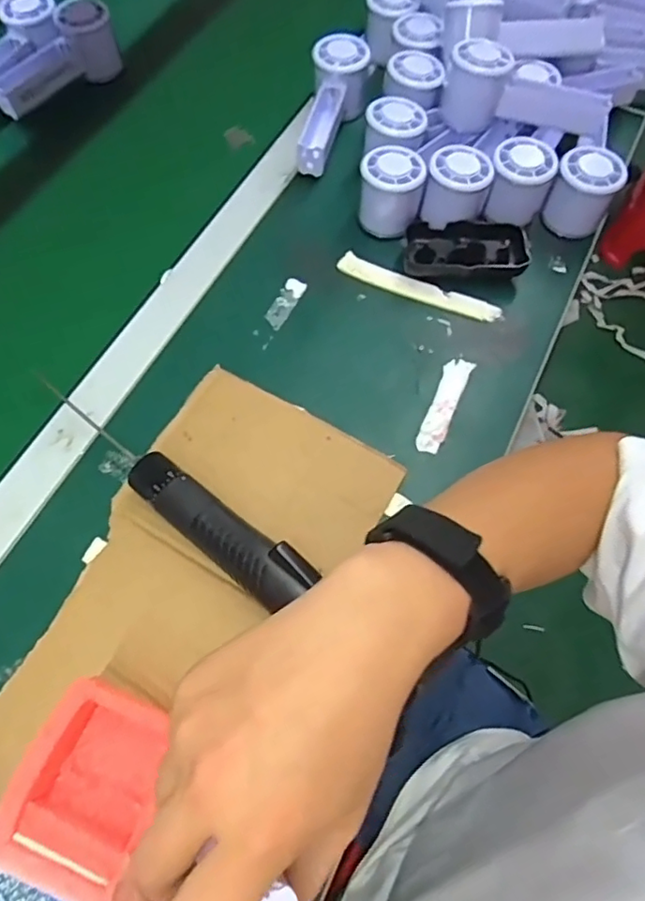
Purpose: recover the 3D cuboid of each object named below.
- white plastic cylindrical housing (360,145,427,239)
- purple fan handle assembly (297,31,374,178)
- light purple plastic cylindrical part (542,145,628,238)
[{"bbox_3d":[0.063,-0.236,0.529,0.056,0.060,0.056,0,65,-1],"label":"white plastic cylindrical housing"},{"bbox_3d":[0.004,-0.341,0.575,0.059,0.050,0.147,17,82,5],"label":"purple fan handle assembly"},{"bbox_3d":[0.243,-0.240,0.535,0.058,0.063,0.049,29,68,12],"label":"light purple plastic cylindrical part"}]

